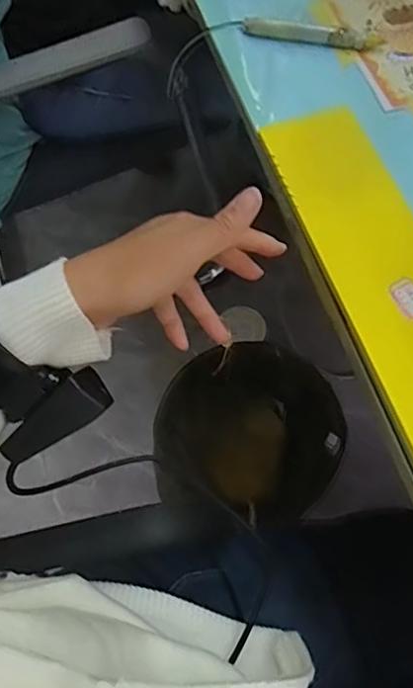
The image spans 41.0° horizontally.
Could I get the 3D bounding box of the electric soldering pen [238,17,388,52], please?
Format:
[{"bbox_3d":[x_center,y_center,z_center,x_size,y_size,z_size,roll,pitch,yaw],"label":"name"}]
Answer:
[{"bbox_3d":[0.097,-0.286,0.510,0.128,0.014,0.016,13,67,10],"label":"electric soldering pen"}]

